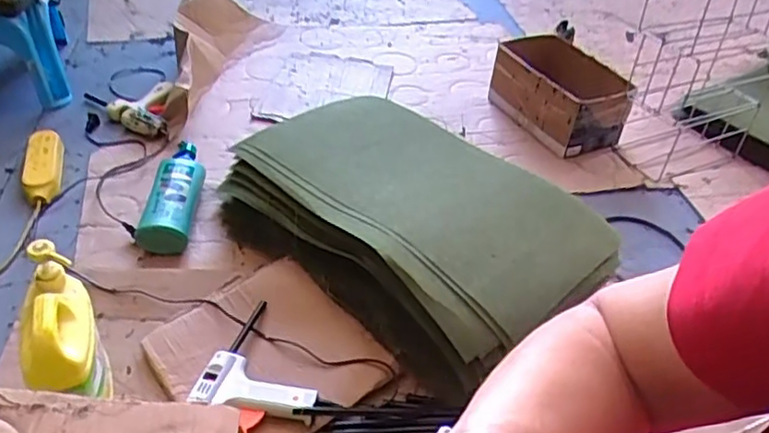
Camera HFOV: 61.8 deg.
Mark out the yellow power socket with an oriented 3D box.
[{"bbox_3d":[-0.646,-0.099,1.217,0.064,0.039,0.202,-8,43,-14],"label":"yellow power socket"}]

